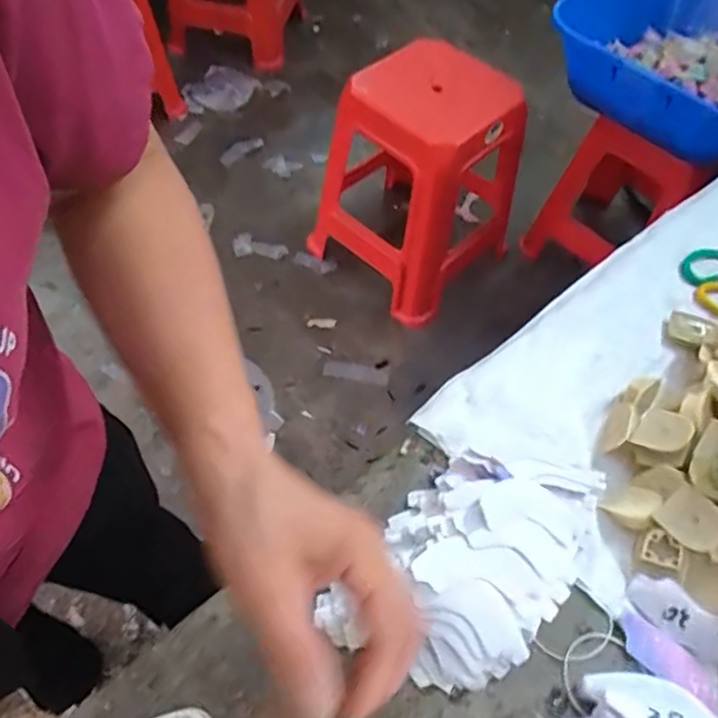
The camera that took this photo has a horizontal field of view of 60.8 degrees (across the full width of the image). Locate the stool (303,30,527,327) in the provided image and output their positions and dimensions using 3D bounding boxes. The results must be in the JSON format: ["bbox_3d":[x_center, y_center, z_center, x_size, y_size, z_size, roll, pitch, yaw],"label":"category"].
[{"bbox_3d":[0.157,-0.420,1.453,0.371,0.522,0.395,41,63,20],"label":"stool"}]

